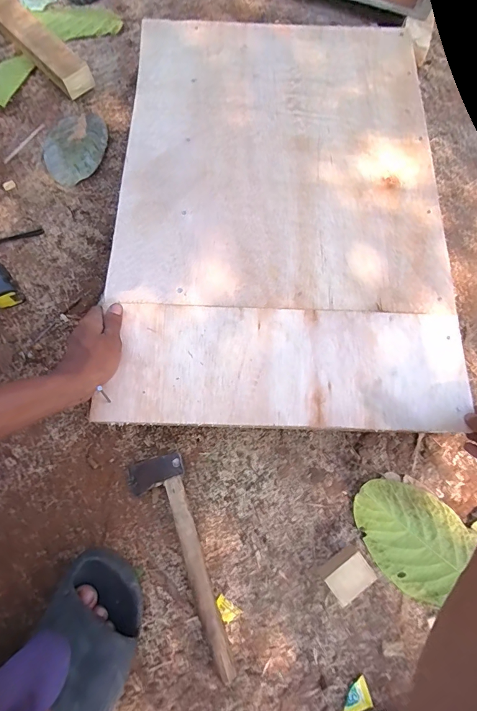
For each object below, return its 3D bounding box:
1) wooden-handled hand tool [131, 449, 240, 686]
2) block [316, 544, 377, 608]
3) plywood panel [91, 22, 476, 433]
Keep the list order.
[{"bbox_3d":[-0.076,0.254,0.442,0.072,0.031,0.254,-16,75,-7],"label":"wooden-handled hand tool"},{"bbox_3d":[0.132,0.269,0.441,0.055,0.040,0.041,-32,78,-10],"label":"block"},{"bbox_3d":[0.067,-0.243,0.545,0.480,0.013,0.691,2,74,-2],"label":"plywood panel"}]

